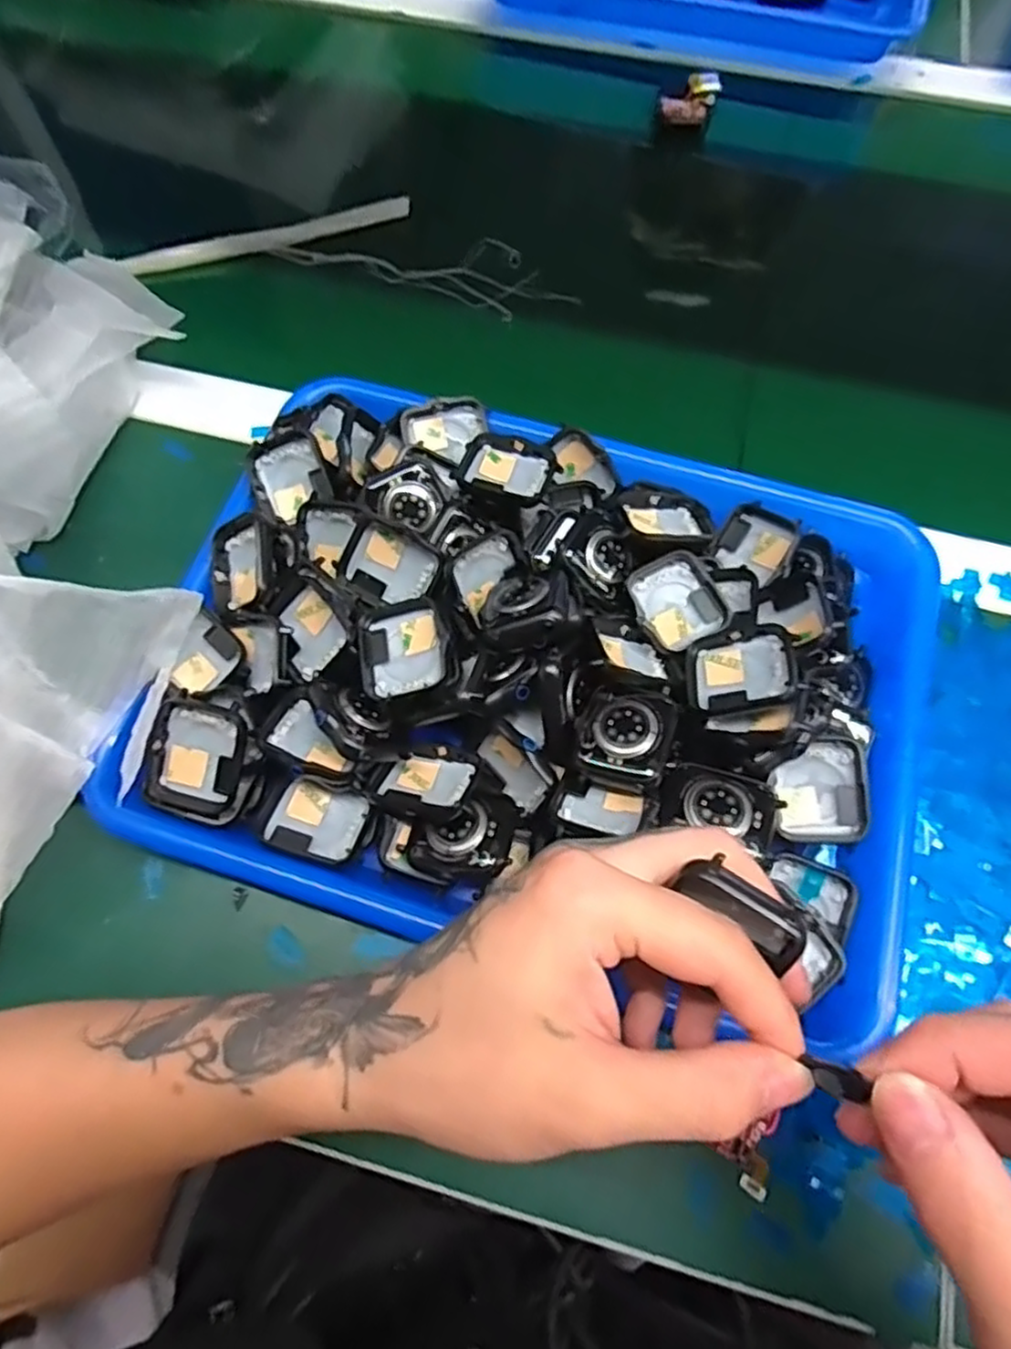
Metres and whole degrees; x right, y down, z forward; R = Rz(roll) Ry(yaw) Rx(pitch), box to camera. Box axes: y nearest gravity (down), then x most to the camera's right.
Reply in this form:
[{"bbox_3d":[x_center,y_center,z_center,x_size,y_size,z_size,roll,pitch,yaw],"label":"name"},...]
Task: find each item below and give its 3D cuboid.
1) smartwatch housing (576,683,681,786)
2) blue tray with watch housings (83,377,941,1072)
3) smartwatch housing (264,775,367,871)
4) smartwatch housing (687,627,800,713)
[{"bbox_3d":[0.050,0.023,0.289,0.035,0.013,0.041,19,68,9],"label":"smartwatch housing"},{"bbox_3d":[0.018,-0.005,0.316,0.321,0.053,0.246,17,68,8],"label":"blue tray with watch housings"},{"bbox_3d":[-0.077,0.061,0.298,0.040,0.010,0.033,17,68,8],"label":"smartwatch housing"},{"bbox_3d":[0.098,-0.002,0.297,0.042,0.007,0.034,-13,57,30],"label":"smartwatch housing"}]

